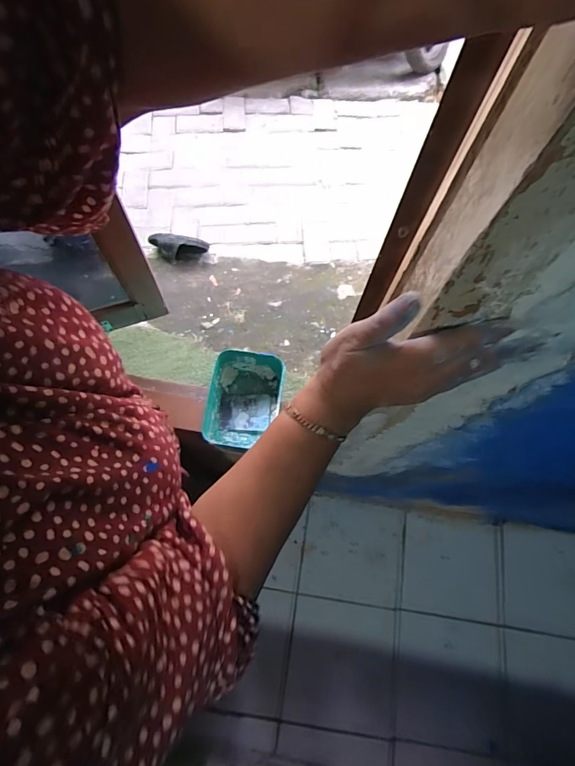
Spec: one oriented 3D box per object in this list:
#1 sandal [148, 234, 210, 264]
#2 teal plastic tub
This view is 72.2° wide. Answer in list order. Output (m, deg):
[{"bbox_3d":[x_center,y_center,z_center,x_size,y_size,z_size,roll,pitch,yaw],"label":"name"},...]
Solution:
[{"bbox_3d":[-0.428,-0.526,1.533,0.223,0.110,0.061,7,68,0],"label":"sandal"},{"bbox_3d":[-0.086,0.039,0.801,0.143,0.082,0.186,9,70,0],"label":"teal plastic tub"}]

